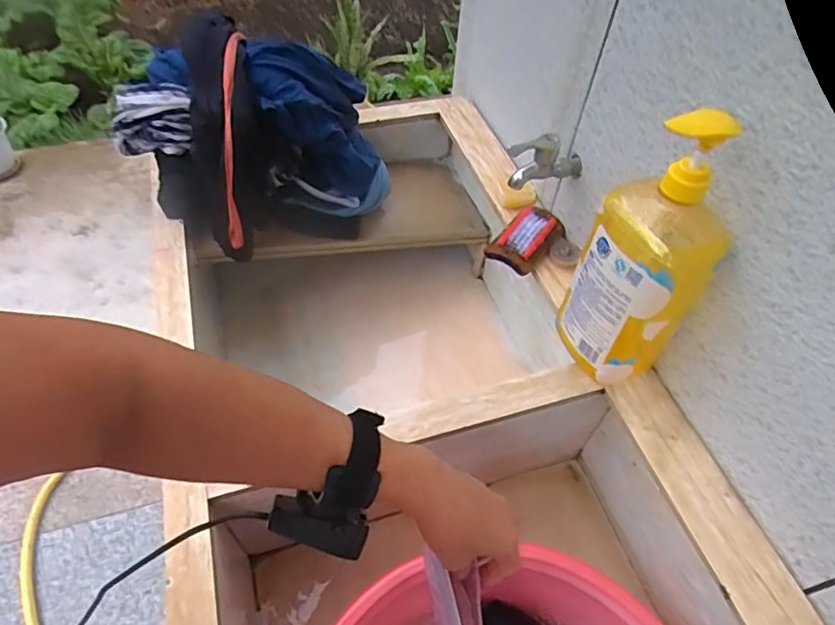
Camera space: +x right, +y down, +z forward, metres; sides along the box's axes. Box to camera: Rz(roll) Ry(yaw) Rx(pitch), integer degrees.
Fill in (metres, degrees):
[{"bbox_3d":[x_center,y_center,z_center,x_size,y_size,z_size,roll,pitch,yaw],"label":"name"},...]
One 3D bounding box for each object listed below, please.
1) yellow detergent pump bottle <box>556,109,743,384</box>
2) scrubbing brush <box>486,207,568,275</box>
[{"bbox_3d":[0.213,-0.052,0.512,0.119,0.275,0.086,34,58,21],"label":"yellow detergent pump bottle"},{"bbox_3d":[0.146,-0.098,0.721,0.064,0.029,0.105,32,57,20],"label":"scrubbing brush"}]

